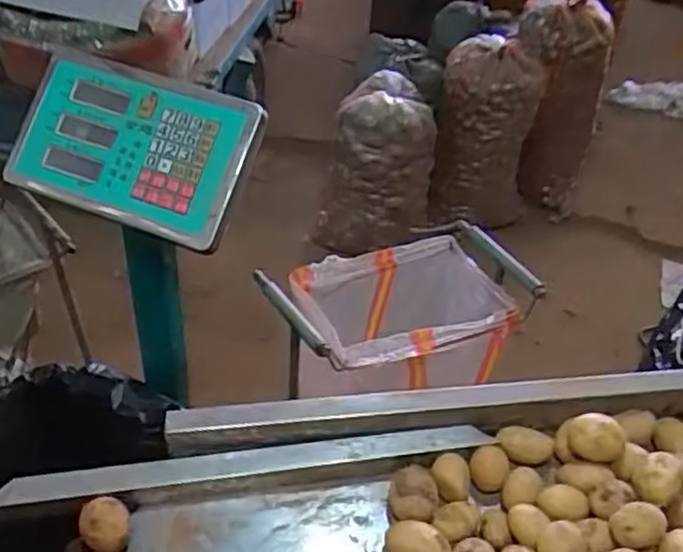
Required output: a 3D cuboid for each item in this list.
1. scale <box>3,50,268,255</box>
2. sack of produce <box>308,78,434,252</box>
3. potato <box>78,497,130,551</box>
[{"bbox_3d":[-0.206,-0.127,0.681,0.242,0.034,0.148,19,85,15],"label":"scale"},{"bbox_3d":[0.093,-0.294,1.954,0.314,0.450,0.203,10,41,8],"label":"sack of produce"},{"bbox_3d":[-0.191,0.204,0.565,0.038,0.033,0.037,2,41,-2],"label":"potato"}]

